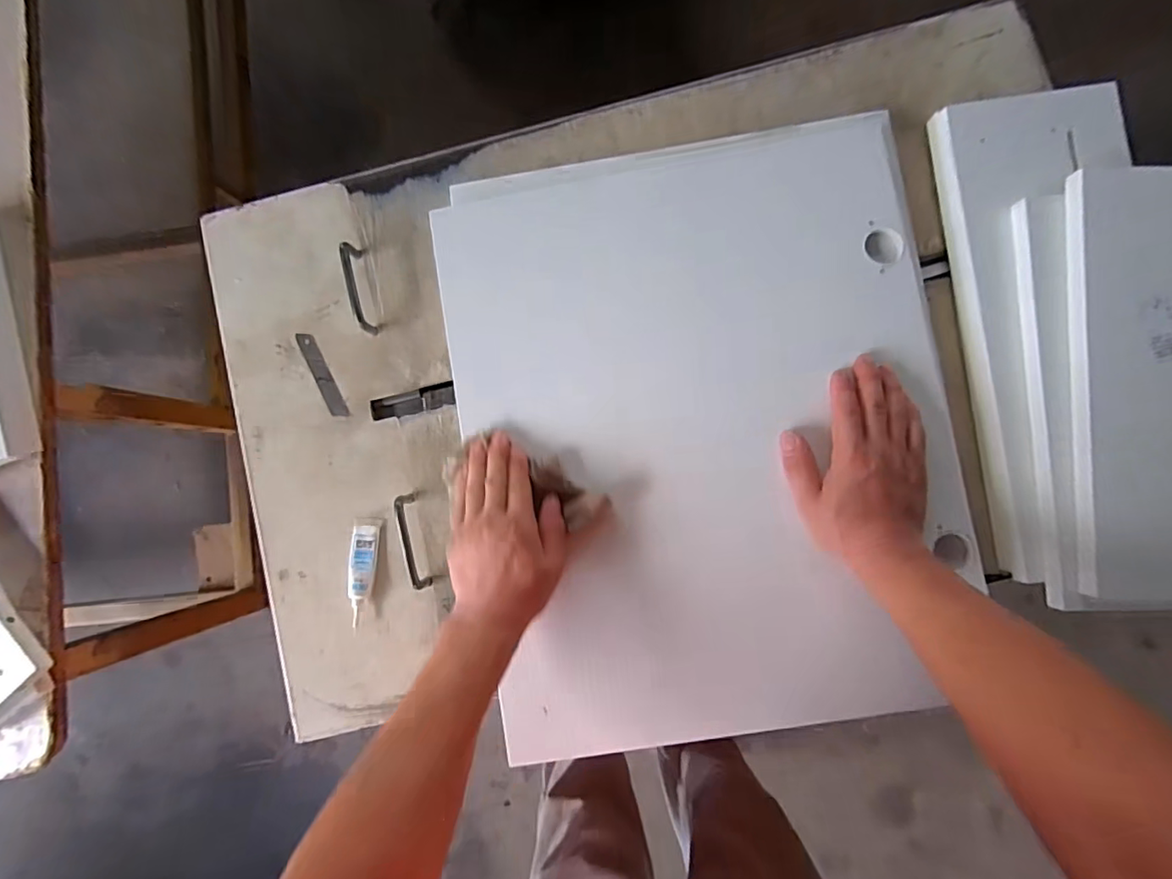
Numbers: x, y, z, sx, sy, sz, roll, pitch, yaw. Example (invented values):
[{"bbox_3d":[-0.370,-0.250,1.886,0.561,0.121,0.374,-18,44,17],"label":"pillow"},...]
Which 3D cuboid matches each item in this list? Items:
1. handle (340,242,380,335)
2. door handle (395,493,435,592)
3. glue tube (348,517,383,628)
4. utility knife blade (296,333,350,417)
[{"bbox_3d":[-0.237,-0.158,0.560,0.013,0.037,0.093,-12,86,6],"label":"handle"},{"bbox_3d":[-0.173,0.102,0.537,0.010,0.035,0.094,-13,86,6],"label":"door handle"},{"bbox_3d":[-0.227,0.133,0.549,0.029,0.014,0.103,2,88,7],"label":"glue tube"},{"bbox_3d":[-0.279,-0.068,0.574,0.018,0.004,0.099,-26,84,-2],"label":"utility knife blade"}]

